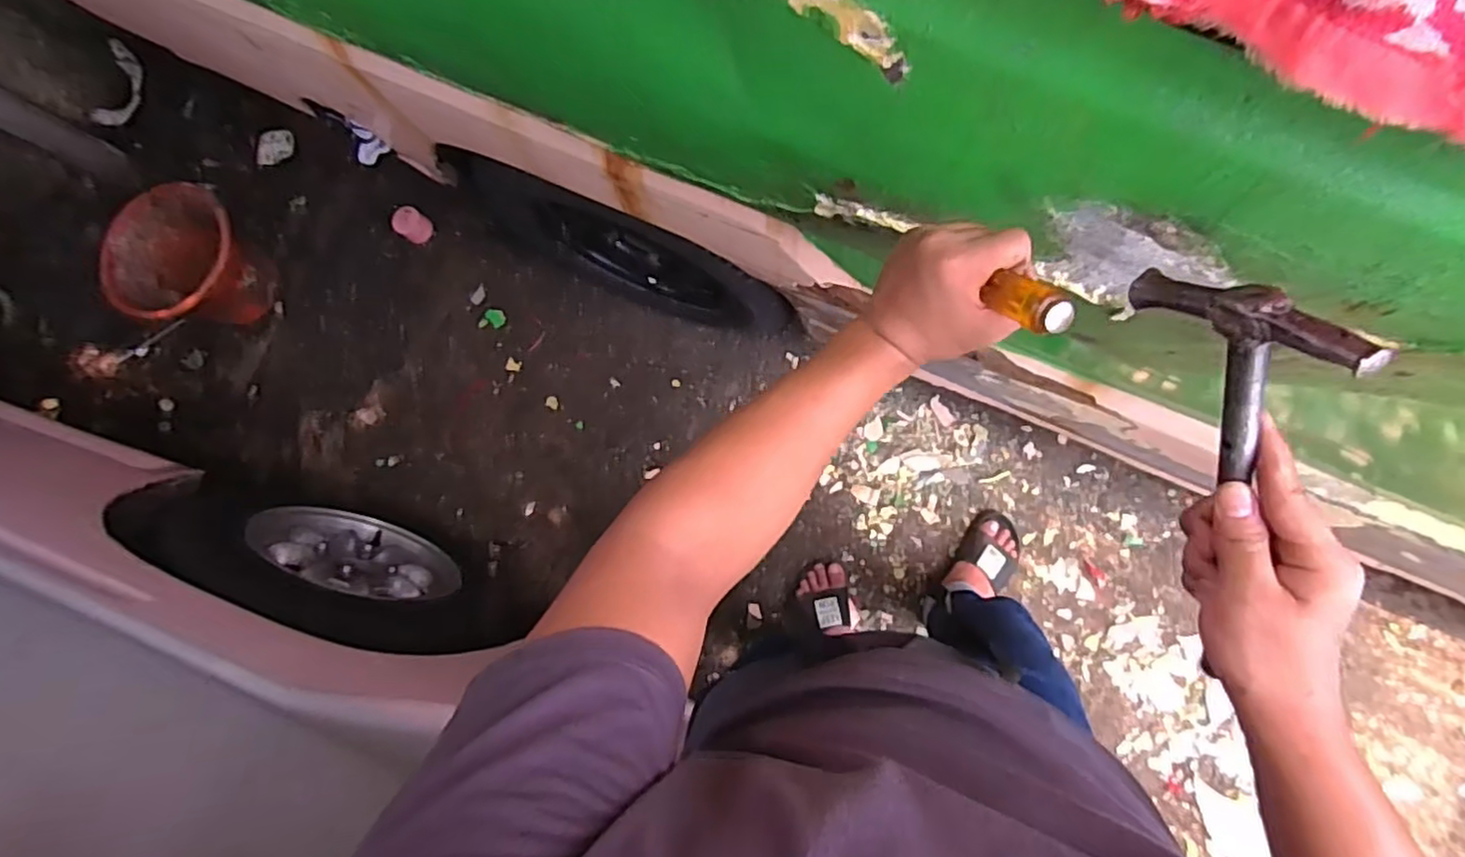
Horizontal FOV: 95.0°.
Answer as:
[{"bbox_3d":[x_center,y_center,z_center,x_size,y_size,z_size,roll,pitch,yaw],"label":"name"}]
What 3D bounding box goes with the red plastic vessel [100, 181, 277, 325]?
[{"bbox_3d":[-1.104,-0.343,1.374,0.269,0.208,0.262,-1,83,7],"label":"red plastic vessel"}]

